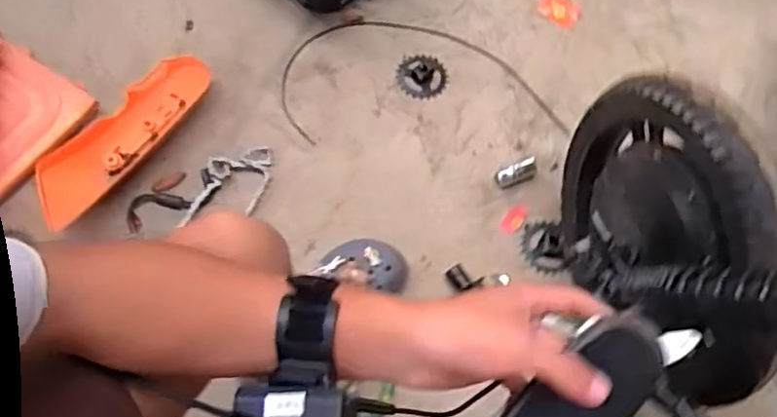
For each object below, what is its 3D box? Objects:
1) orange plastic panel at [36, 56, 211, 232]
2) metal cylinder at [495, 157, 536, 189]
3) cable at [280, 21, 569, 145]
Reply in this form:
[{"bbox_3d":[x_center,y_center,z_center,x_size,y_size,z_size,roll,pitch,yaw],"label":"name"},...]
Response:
[{"bbox_3d":[-0.417,-0.117,1.007,0.091,0.024,0.327,37,70,10],"label":"orange plastic panel"},{"bbox_3d":[0.204,-0.056,1.032,0.069,0.026,0.032,-20,71,-12],"label":"metal cylinder"},{"bbox_3d":[0.058,-0.227,1.093,0.477,0.029,0.242,-2,68,-2],"label":"cable"}]

